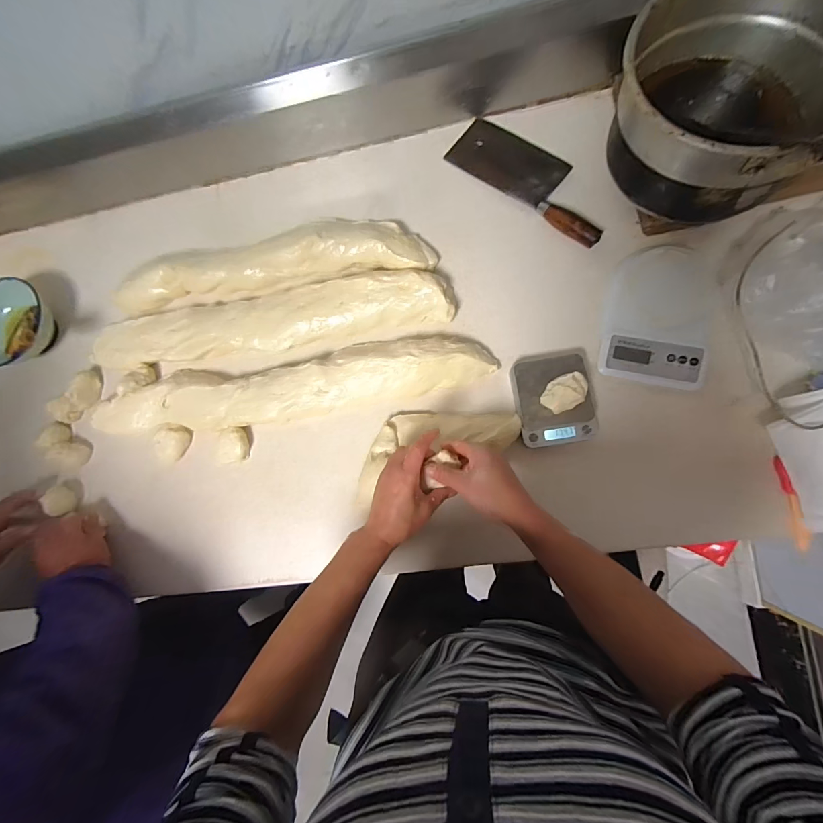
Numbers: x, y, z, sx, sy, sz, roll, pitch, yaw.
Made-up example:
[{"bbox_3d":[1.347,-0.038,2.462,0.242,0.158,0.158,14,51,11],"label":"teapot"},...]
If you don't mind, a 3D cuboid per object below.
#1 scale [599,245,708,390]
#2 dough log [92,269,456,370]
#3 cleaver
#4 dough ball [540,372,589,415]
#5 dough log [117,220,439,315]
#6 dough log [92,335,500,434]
[{"bbox_3d":[0.359,-0.137,0.563,0.145,0.039,0.202,5,85,7],"label":"scale"},{"bbox_3d":[-0.242,-0.148,0.634,0.626,0.049,0.109,-8,82,8],"label":"dough log"},{"bbox_3d":[0.198,-0.386,0.616,0.292,0.030,0.101,41,90,9],"label":"cleaver"},{"bbox_3d":[0.214,-0.026,0.532,0.061,0.048,0.044,-46,79,1],"label":"dough ball"},{"bbox_3d":[-0.247,-0.259,0.648,0.567,0.051,0.112,-6,82,8],"label":"dough log"},{"bbox_3d":[-0.203,-0.040,0.617,0.674,0.054,0.115,-6,84,6],"label":"dough log"}]

